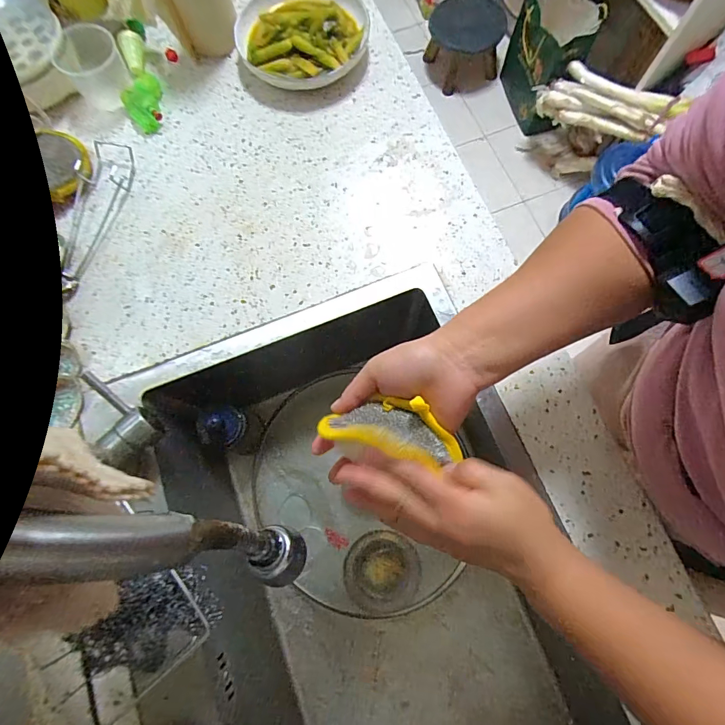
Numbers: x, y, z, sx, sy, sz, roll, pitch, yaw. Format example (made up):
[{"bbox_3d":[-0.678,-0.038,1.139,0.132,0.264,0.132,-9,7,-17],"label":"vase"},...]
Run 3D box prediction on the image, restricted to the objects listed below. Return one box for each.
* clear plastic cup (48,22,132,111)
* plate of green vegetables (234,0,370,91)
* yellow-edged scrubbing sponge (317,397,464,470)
[{"bbox_3d":[-0.365,-0.404,0.548,0.077,0.065,0.087,-35,77,-8],"label":"clear plastic cup"},{"bbox_3d":[-0.085,-0.480,0.580,0.181,0.033,0.202,-2,75,0],"label":"plate of green vegetables"},{"bbox_3d":[0.022,0.050,0.312,0.107,0.031,0.042,10,75,2],"label":"yellow-edged scrubbing sponge"}]

